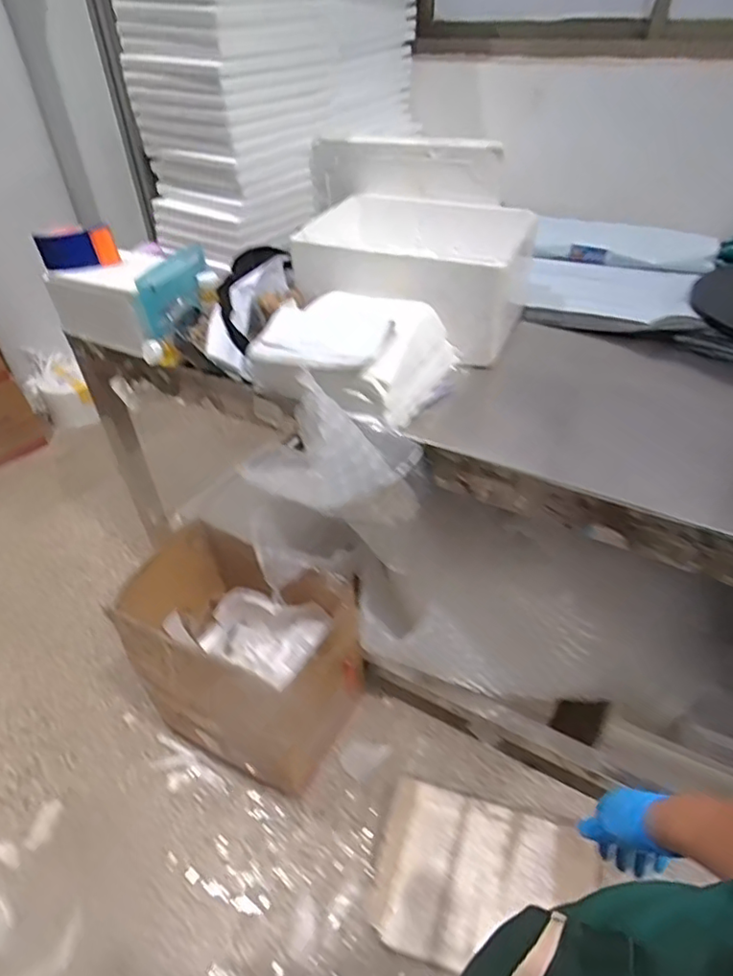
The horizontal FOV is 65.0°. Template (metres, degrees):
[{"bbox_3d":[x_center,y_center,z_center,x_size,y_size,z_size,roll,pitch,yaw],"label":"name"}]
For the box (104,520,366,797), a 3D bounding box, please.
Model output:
[{"bbox_3d":[-0.263,0.392,1.331,0.437,0.467,0.335,18,46,18],"label":"box"}]

